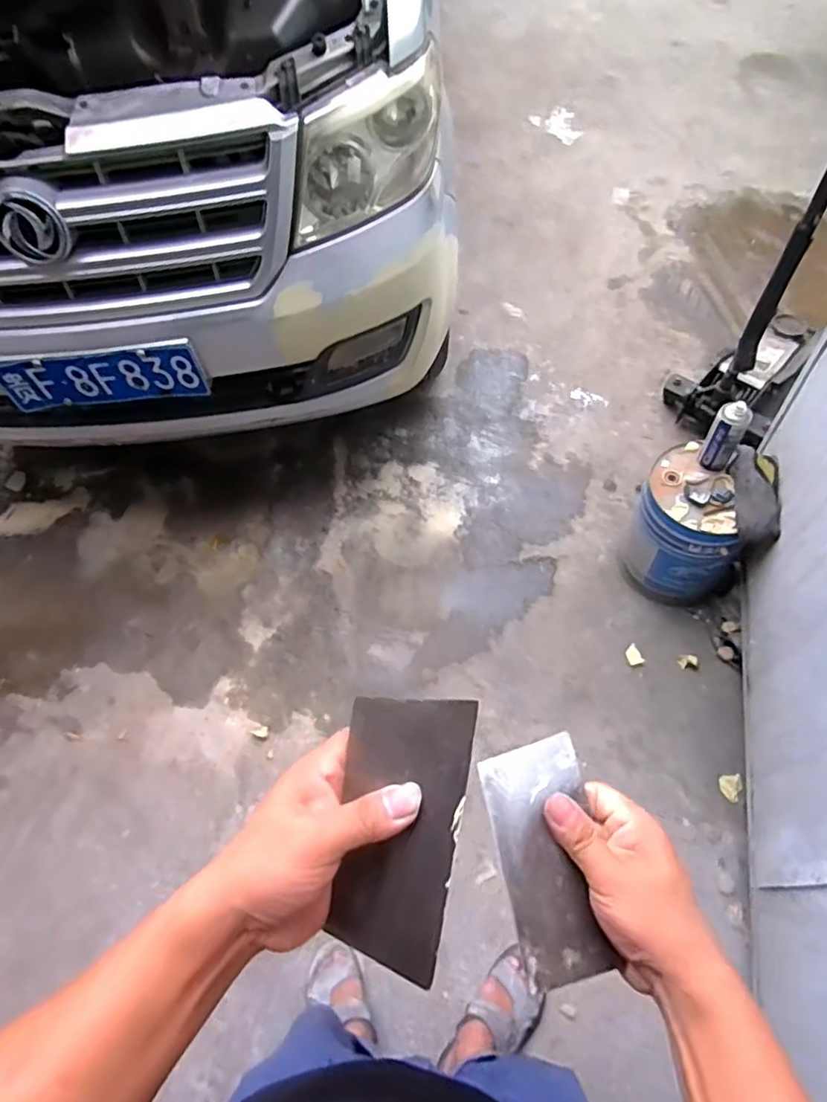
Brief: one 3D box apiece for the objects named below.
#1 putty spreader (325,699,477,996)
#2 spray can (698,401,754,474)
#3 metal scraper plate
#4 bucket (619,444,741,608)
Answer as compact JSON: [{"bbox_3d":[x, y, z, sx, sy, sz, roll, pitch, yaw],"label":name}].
[{"bbox_3d":[-0.009,0.146,0.319,0.070,0.009,0.133,5,79,25],"label":"putty spreader"},{"bbox_3d":[0.691,-0.251,1.329,0.069,0.177,0.065,-2,61,4],"label":"spray can"},{"bbox_3d":[0.088,0.193,0.381,0.073,0.008,0.134,-1,61,-21],"label":"metal scraper plate"},{"bbox_3d":[0.688,-0.044,1.515,0.277,0.376,0.239,30,67,19],"label":"bucket"}]

